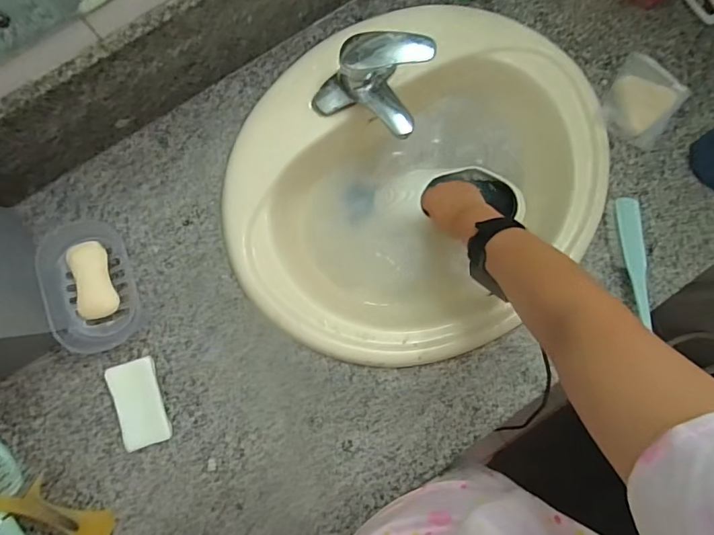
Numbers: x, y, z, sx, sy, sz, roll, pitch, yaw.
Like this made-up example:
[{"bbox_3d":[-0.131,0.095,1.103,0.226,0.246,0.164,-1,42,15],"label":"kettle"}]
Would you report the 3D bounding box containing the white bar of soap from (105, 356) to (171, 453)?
[{"bbox_3d":[-0.267,0.167,0.558,0.056,0.024,0.103,-17,86,-4],"label":"white bar of soap"}]

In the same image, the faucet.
[{"bbox_3d":[0.022,-0.235,0.574,0.130,0.097,0.113,24,85,-1],"label":"faucet"}]

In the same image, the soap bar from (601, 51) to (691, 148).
[{"bbox_3d":[0.396,-0.230,0.624,0.090,0.031,0.107,30,84,0],"label":"soap bar"}]

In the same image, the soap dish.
[{"bbox_3d":[-0.319,0.021,0.555,0.095,0.055,0.155,-14,86,-4],"label":"soap dish"}]

